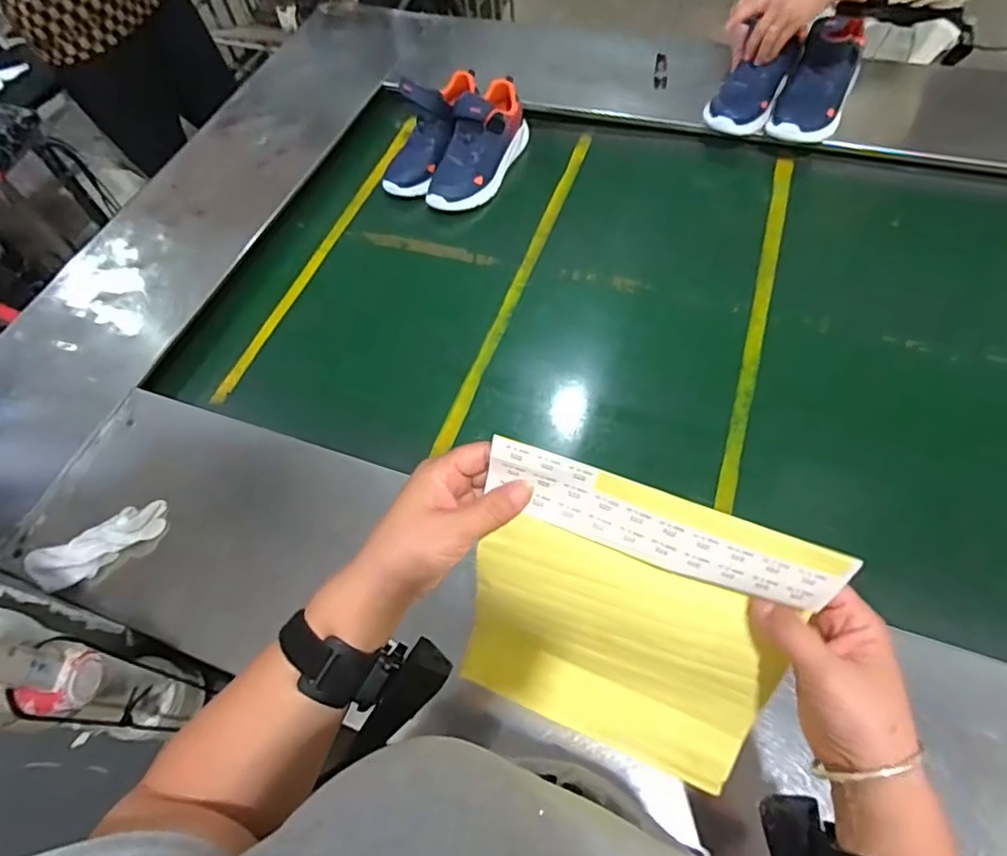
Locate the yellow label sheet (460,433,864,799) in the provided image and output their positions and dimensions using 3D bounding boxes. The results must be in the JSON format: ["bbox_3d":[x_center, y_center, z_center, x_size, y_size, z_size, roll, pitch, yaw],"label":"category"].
[{"bbox_3d":[0.079,0.136,0.400,0.203,0.239,0.030,16,38,11],"label":"yellow label sheet"}]

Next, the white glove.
[{"bbox_3d":[-0.464,0.132,0.684,0.143,0.042,0.047,-33,62,-13],"label":"white glove"}]

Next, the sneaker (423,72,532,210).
[{"bbox_3d":[-0.041,-0.492,1.013,0.098,0.111,0.256,24,65,18],"label":"sneaker"}]

